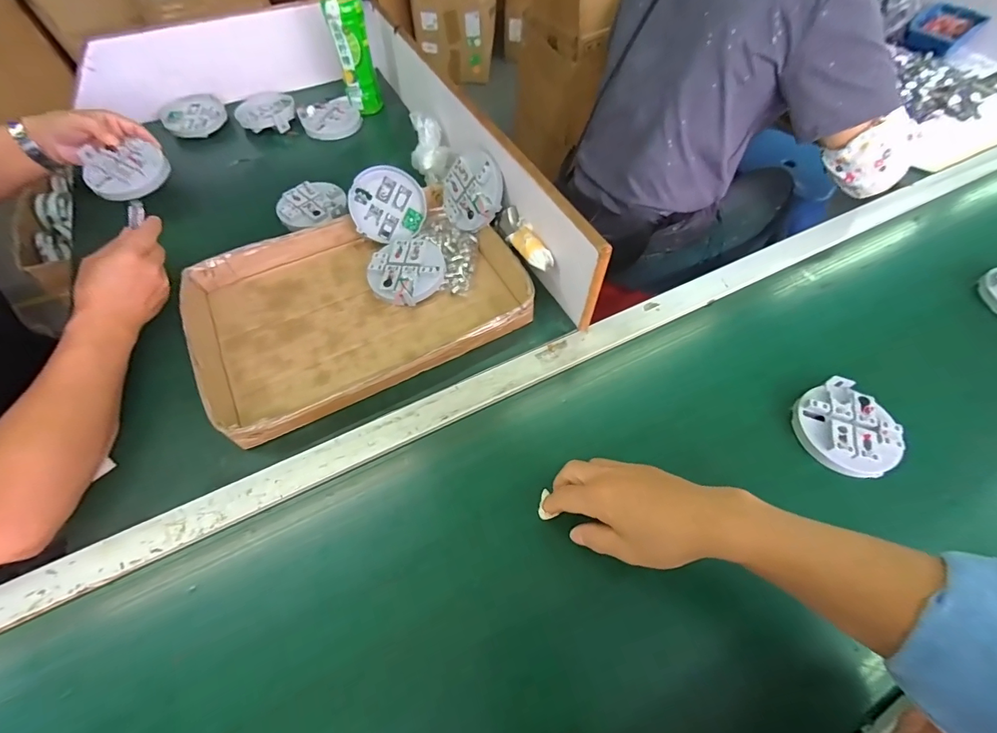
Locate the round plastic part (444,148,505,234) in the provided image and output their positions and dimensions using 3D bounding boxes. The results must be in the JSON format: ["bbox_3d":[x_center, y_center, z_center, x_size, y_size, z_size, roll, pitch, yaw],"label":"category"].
[{"bbox_3d":[-0.040,-0.242,0.588,0.093,0.024,0.102,7,99,36],"label":"round plastic part"}]

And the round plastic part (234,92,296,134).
[{"bbox_3d":[-0.433,-0.474,0.792,0.103,0.024,0.115,-21,61,-14],"label":"round plastic part"}]

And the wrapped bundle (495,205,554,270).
[{"bbox_3d":[0.034,-0.164,0.552,0.028,0.027,0.120,-24,61,-15],"label":"wrapped bundle"}]

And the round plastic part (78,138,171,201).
[{"bbox_3d":[-0.541,-0.288,0.615,0.102,0.026,0.102,3,75,-10],"label":"round plastic part"}]

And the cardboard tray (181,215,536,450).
[{"bbox_3d":[-0.180,-0.091,0.546,0.402,0.039,0.283,-27,62,-15],"label":"cardboard tray"}]

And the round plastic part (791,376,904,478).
[{"bbox_3d":[0.386,0.069,0.471,0.091,0.024,0.103,-22,61,-14],"label":"round plastic part"}]

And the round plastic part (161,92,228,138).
[{"bbox_3d":[-0.558,-0.461,0.777,0.103,0.023,0.101,0,59,0],"label":"round plastic part"}]

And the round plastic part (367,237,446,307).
[{"bbox_3d":[-0.122,-0.127,0.571,0.100,0.030,0.100,0,59,0],"label":"round plastic part"}]

